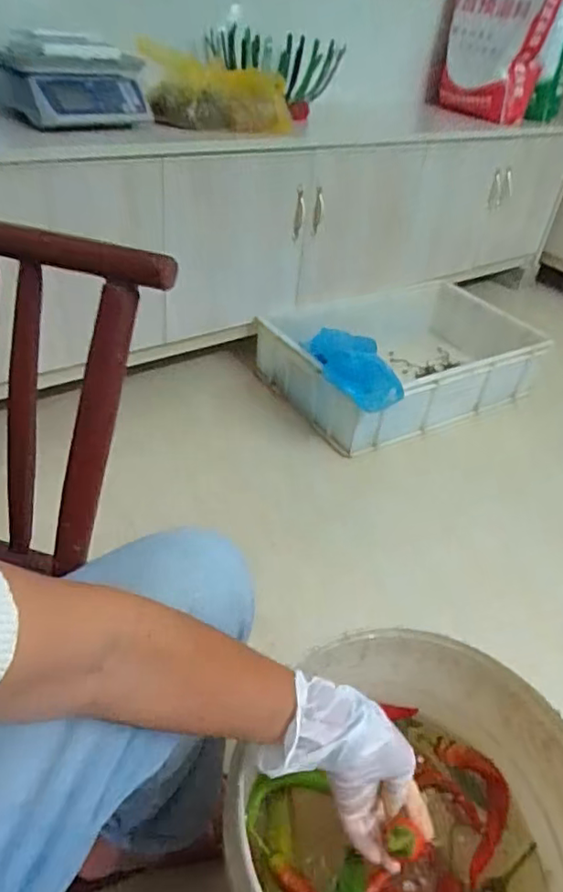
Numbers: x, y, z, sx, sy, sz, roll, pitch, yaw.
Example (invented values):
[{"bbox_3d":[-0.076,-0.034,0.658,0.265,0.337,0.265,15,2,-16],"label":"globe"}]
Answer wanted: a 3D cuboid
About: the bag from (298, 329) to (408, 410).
[{"bbox_3d":[0.158,-0.172,1.265,0.113,0.104,0.257,-9,40,-20],"label":"bag"}]

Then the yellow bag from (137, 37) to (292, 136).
[{"bbox_3d":[-0.159,-0.809,1.336,0.363,0.148,0.170,28,42,25],"label":"yellow bag"}]

